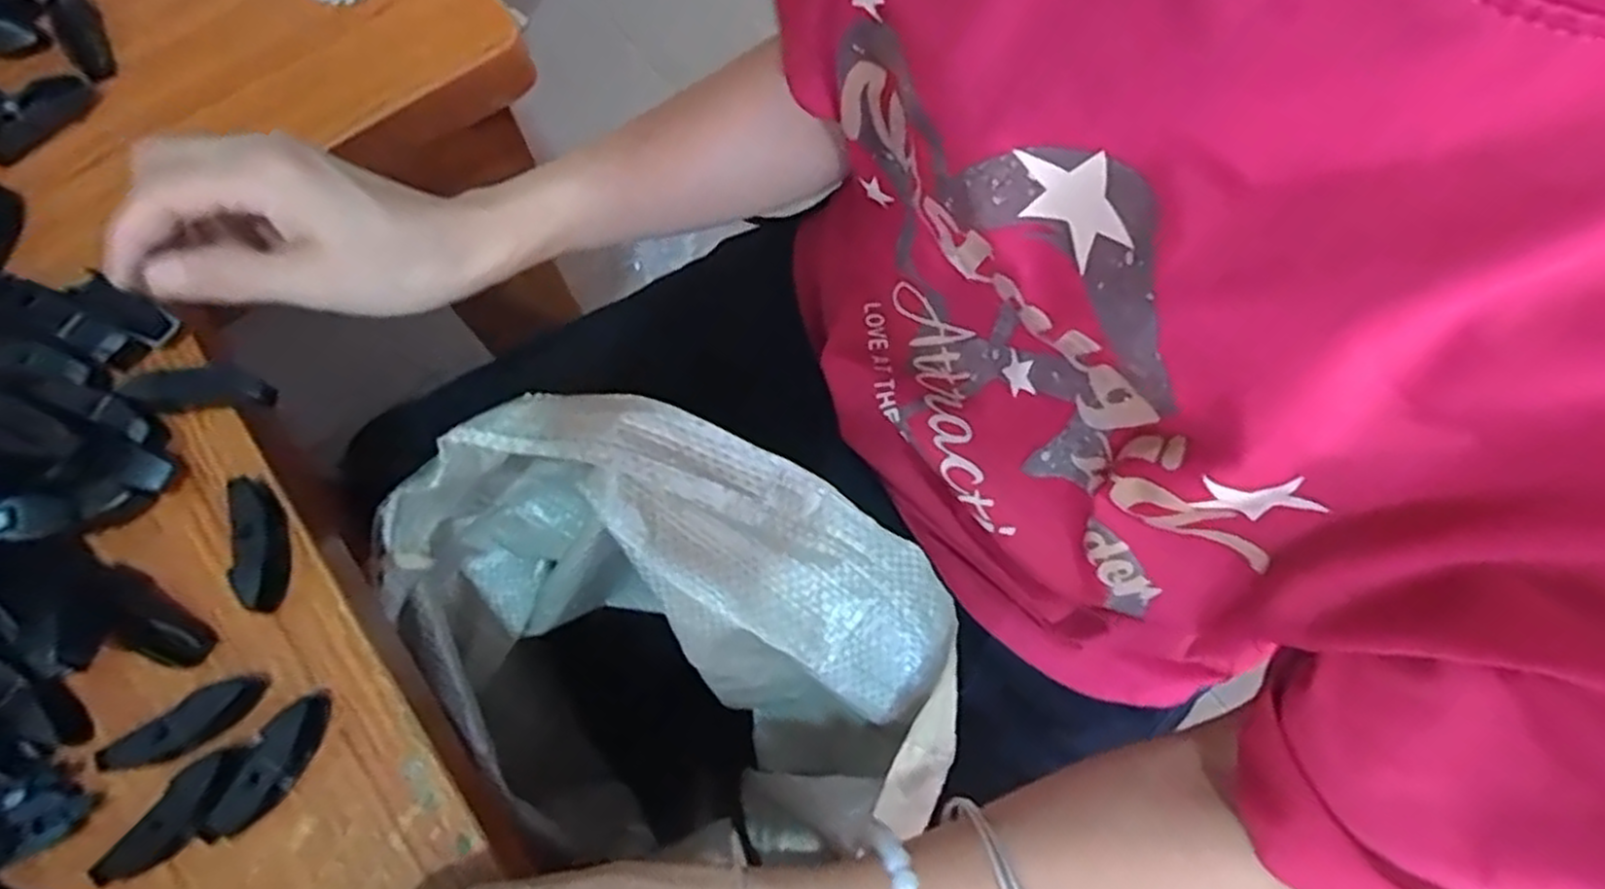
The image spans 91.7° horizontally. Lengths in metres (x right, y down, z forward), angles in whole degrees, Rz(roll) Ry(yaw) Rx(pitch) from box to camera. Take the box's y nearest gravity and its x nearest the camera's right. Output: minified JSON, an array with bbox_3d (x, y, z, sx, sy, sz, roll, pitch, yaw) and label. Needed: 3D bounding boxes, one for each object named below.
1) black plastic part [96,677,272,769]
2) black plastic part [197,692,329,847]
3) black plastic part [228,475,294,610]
[{"bbox_3d":[-0.219,0.101,0.277,0.052,0.015,0.015,-28,74,-9],"label":"black plastic part"},{"bbox_3d":[-0.186,0.113,0.274,0.016,0.018,0.054,36,75,11],"label":"black plastic part"},{"bbox_3d":[-0.208,0.038,0.298,0.013,0.018,0.052,-13,72,-5],"label":"black plastic part"}]

